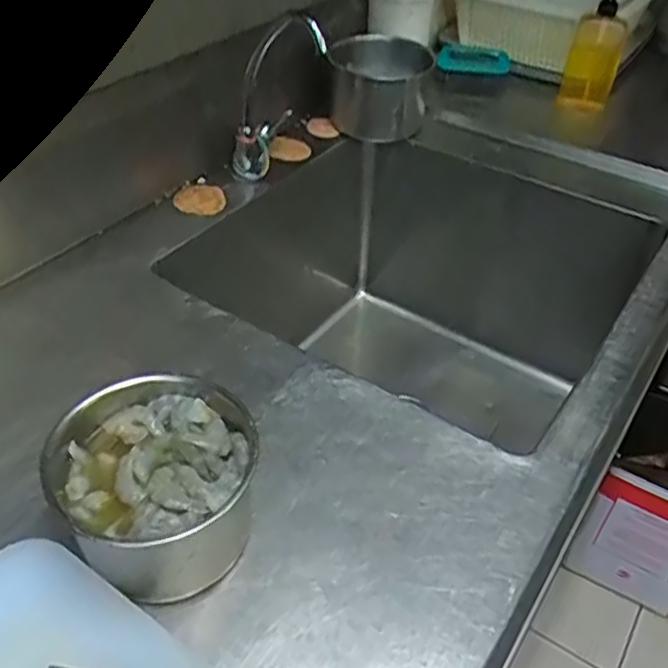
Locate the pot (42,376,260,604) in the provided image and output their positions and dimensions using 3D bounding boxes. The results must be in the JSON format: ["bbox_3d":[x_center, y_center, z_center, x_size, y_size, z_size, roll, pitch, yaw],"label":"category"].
[{"bbox_3d":[-0.141,0.122,0.558,0.143,0.103,0.148,1,42,-1],"label":"pot"}]

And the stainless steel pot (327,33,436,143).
[{"bbox_3d":[0.074,-0.416,1.150,0.163,0.112,0.147,7,42,5],"label":"stainless steel pot"}]

